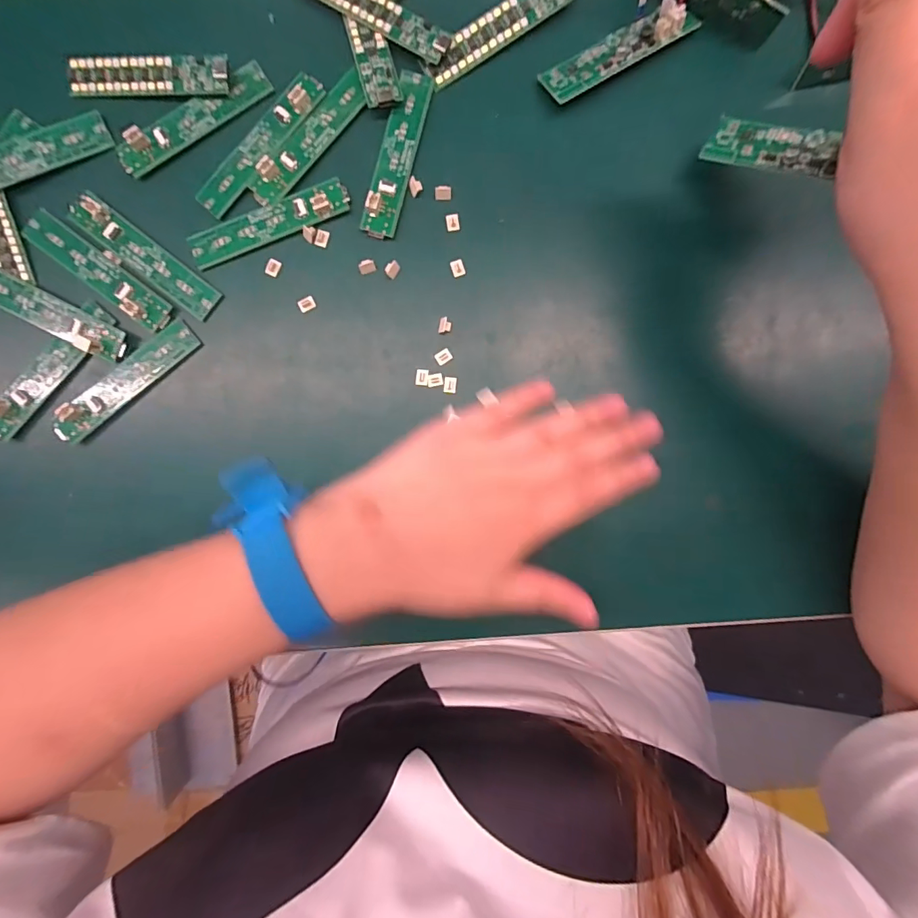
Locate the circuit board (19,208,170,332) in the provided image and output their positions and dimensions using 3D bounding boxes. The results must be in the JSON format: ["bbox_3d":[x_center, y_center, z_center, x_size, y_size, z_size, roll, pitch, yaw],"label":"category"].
[{"bbox_3d":[-0.180,-0.095,0.225,0.081,0.005,0.018,37,90,-1],"label":"circuit board"}]

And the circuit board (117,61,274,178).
[{"bbox_3d":[-0.132,-0.169,0.222,0.083,0.007,0.016,-32,91,0],"label":"circuit board"}]

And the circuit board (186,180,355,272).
[{"bbox_3d":[-0.096,-0.119,0.227,0.082,0.006,0.017,-21,91,0],"label":"circuit board"}]

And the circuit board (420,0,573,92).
[{"bbox_3d":[0.020,-0.215,0.224,0.081,0.008,0.016,-31,91,0],"label":"circuit board"}]

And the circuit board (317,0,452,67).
[{"bbox_3d":[-0.042,-0.222,0.223,0.081,0.007,0.018,28,90,-1],"label":"circuit board"}]

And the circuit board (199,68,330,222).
[{"bbox_3d":[-0.100,-0.157,0.224,0.019,0.006,0.082,40,90,-1],"label":"circuit board"}]

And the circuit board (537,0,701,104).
[{"bbox_3d":[0.080,-0.204,0.224,0.081,0.009,0.020,-30,91,0],"label":"circuit board"}]

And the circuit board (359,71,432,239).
[{"bbox_3d":[-0.032,-0.154,0.227,0.019,0.006,0.083,15,90,-1],"label":"circuit board"}]

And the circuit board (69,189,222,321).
[{"bbox_3d":[-0.158,-0.102,0.226,0.081,0.007,0.018,38,90,-1],"label":"circuit board"}]

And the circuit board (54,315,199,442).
[{"bbox_3d":[-0.170,-0.039,0.228,0.083,0.010,0.017,-39,91,0],"label":"circuit board"}]

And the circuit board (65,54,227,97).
[{"bbox_3d":[-0.152,-0.188,0.221,0.078,0.008,0.018,2,90,0],"label":"circuit board"}]

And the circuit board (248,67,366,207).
[{"bbox_3d":[-0.075,-0.160,0.225,0.018,0.005,0.076,42,90,-1],"label":"circuit board"}]

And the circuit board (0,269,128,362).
[{"bbox_3d":[-0.205,-0.073,0.225,0.080,0.007,0.017,27,90,-1],"label":"circuit board"}]

